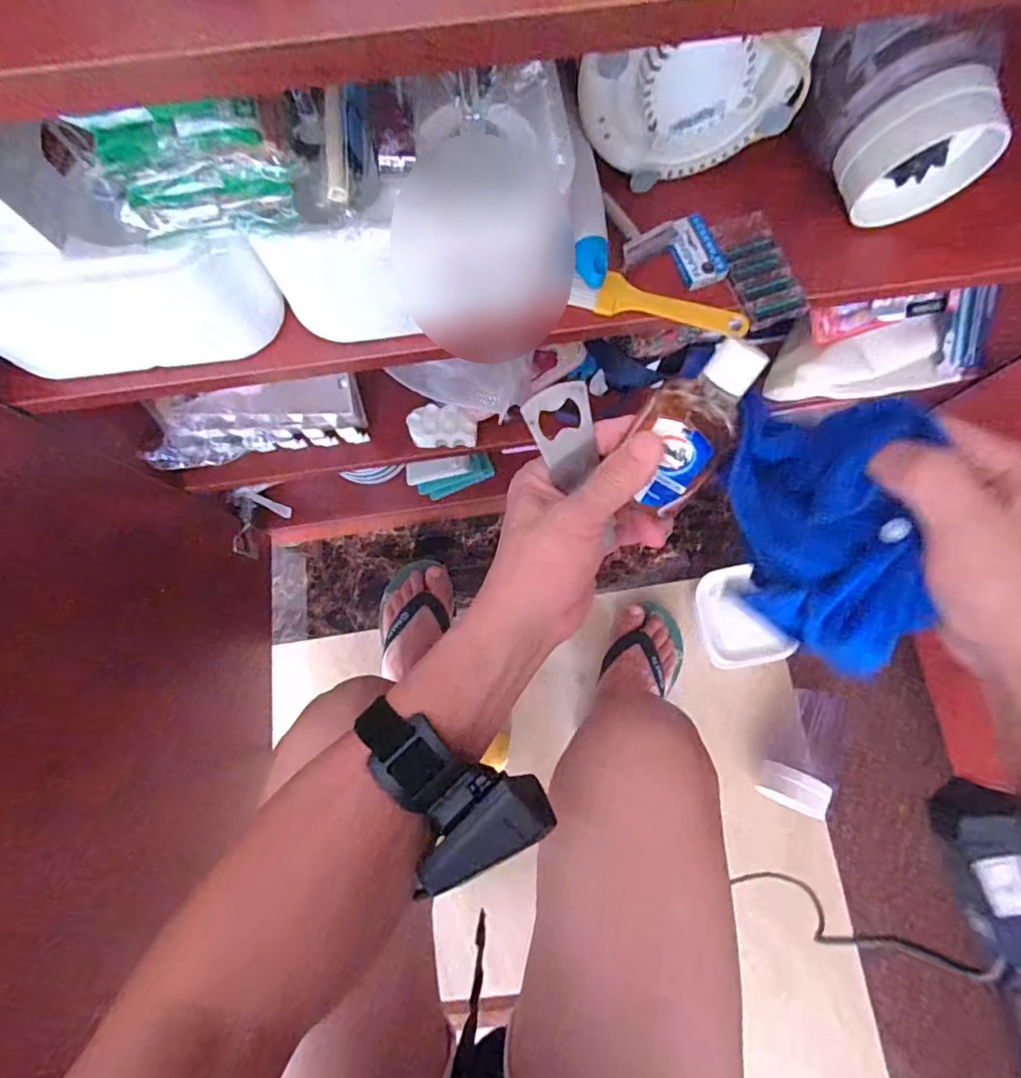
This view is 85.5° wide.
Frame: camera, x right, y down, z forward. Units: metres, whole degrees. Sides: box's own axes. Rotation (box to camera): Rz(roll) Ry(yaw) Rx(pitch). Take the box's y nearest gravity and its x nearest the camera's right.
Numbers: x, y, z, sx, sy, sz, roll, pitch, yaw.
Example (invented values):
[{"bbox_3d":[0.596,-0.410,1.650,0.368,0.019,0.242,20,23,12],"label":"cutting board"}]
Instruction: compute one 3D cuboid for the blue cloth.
[{"bbox_3d":[0.151,-0.001,0.270,0.073,0.057,0.129,-2,79,-1],"label":"blue cloth"}]

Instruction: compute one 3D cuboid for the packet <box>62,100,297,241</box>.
[{"bbox_3d":[-0.150,-0.173,0.266,0.080,0.060,0.016,-10,79,-2],"label":"packet"}]

